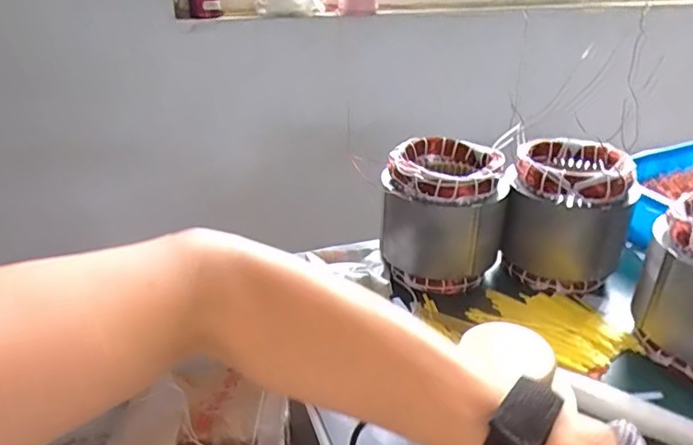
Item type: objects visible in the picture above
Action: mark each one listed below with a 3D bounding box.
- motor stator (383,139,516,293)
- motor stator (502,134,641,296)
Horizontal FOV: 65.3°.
[{"bbox_3d":[0.125,-0.009,0.712,0.151,0.161,0.140,2,28,3],"label":"motor stator"},{"bbox_3d":[0.288,-0.014,0.713,0.145,0.157,0.139,10,29,17],"label":"motor stator"}]

